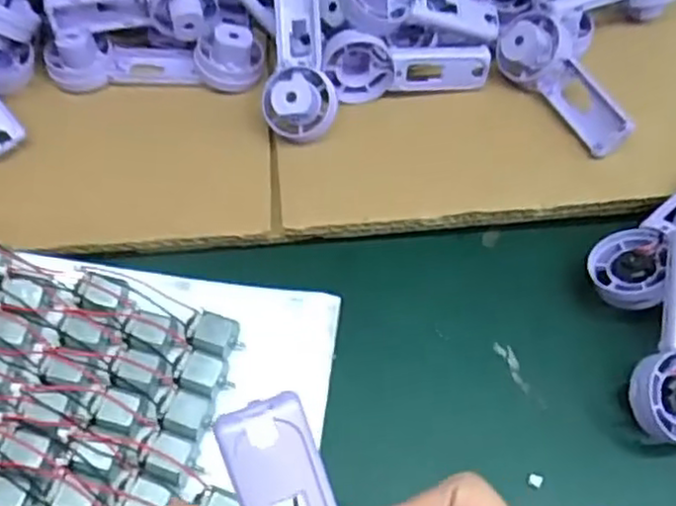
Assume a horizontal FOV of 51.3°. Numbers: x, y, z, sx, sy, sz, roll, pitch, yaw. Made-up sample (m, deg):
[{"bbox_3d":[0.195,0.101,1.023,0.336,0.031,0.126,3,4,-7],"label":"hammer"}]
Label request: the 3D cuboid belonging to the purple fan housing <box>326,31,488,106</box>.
[{"bbox_3d":[0.038,-0.105,0.396,0.090,0.038,0.017,0,34,1],"label":"purple fan housing"}]

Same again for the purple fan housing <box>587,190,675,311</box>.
[{"bbox_3d":[0.163,-0.012,0.343,0.092,0.017,0.037,-41,69,-3],"label":"purple fan housing"}]

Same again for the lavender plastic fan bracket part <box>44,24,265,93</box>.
[{"bbox_3d":[-0.108,-0.115,0.410,0.123,0.029,0.034,0,57,1],"label":"lavender plastic fan bracket part"}]

